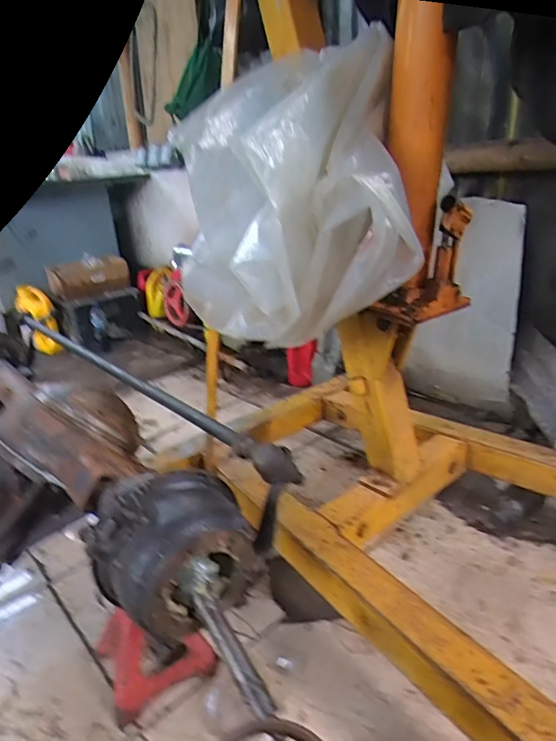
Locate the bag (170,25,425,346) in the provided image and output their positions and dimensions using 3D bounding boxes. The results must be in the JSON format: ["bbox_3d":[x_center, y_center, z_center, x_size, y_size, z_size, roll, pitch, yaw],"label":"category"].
[{"bbox_3d":[0.018,-0.234,0.688,0.303,0.370,0.226,-5,21,-4],"label":"bag"}]

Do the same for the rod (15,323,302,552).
[{"bbox_3d":[-0.303,0.042,1.018,0.073,0.148,0.971,-20,26,-36],"label":"rod"}]

